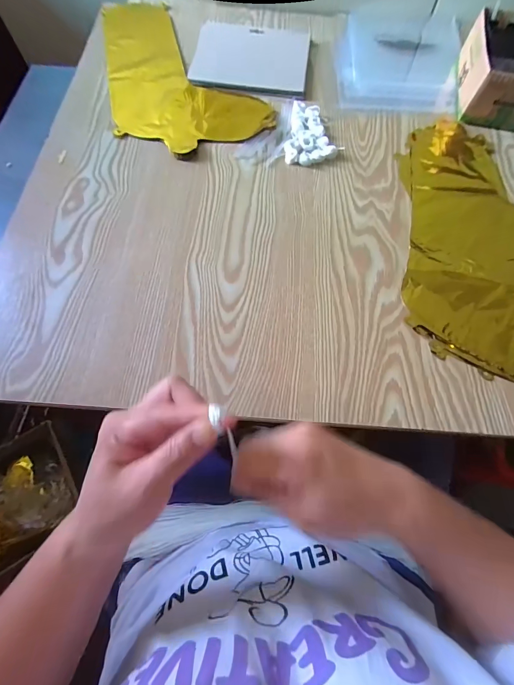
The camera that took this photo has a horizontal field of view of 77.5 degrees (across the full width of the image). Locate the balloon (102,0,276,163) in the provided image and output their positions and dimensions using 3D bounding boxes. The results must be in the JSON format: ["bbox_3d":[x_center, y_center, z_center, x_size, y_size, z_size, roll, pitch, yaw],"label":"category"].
[{"bbox_3d":[-0.156,-0.481,0.552,0.227,0.009,0.442,-21,69,-9],"label":"balloon"}]

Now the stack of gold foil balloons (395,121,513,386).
[{"bbox_3d":[0.289,-0.129,0.412,0.245,0.013,0.446,-9,68,-4],"label":"stack of gold foil balloons"}]

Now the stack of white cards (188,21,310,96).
[{"bbox_3d":[-0.008,-0.493,0.550,0.188,0.010,0.173,7,67,2],"label":"stack of white cards"}]

